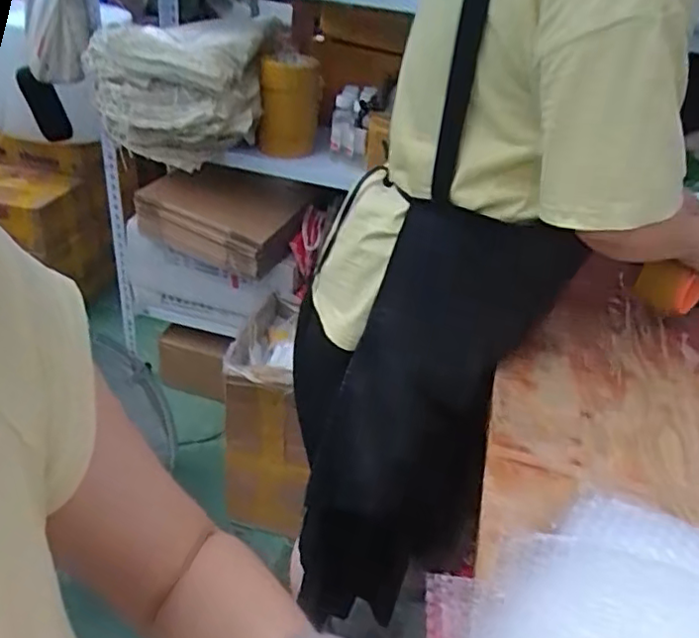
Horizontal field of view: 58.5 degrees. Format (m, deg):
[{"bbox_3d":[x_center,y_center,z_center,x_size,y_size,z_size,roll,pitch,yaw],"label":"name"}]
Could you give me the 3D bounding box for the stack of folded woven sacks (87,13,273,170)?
[{"bbox_3d":[-0.318,-0.422,1.173,0.299,0.262,0.169,10,33,5],"label":"stack of folded woven sacks"}]

